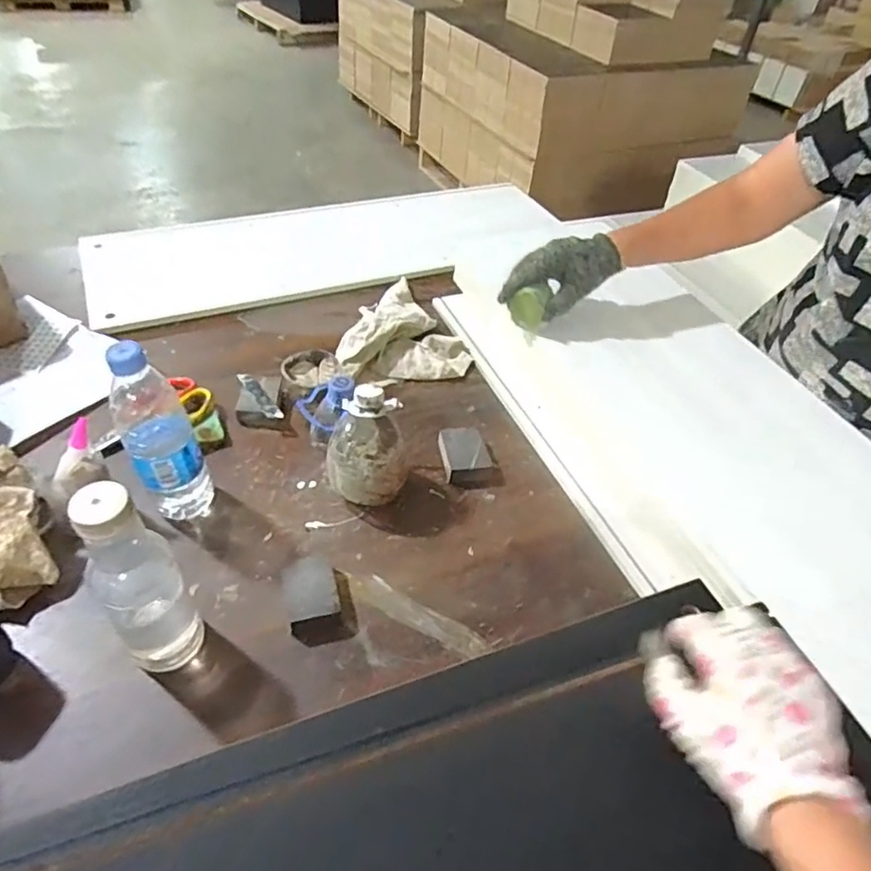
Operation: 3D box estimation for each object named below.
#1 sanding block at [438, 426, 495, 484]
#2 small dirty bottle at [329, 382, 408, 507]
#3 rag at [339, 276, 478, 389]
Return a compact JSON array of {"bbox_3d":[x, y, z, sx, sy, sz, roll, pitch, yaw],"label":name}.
[{"bbox_3d":[0.036,0.024,0.743,0.054,0.024,0.070,-5,46,-10],"label":"sanding block"},{"bbox_3d":[-0.076,0.018,0.668,0.086,0.128,0.082,-1,46,-6],"label":"small dirty bottle"},{"bbox_3d":[-0.048,-0.161,0.892,0.189,0.045,0.226,-1,46,-6],"label":"rag"}]

